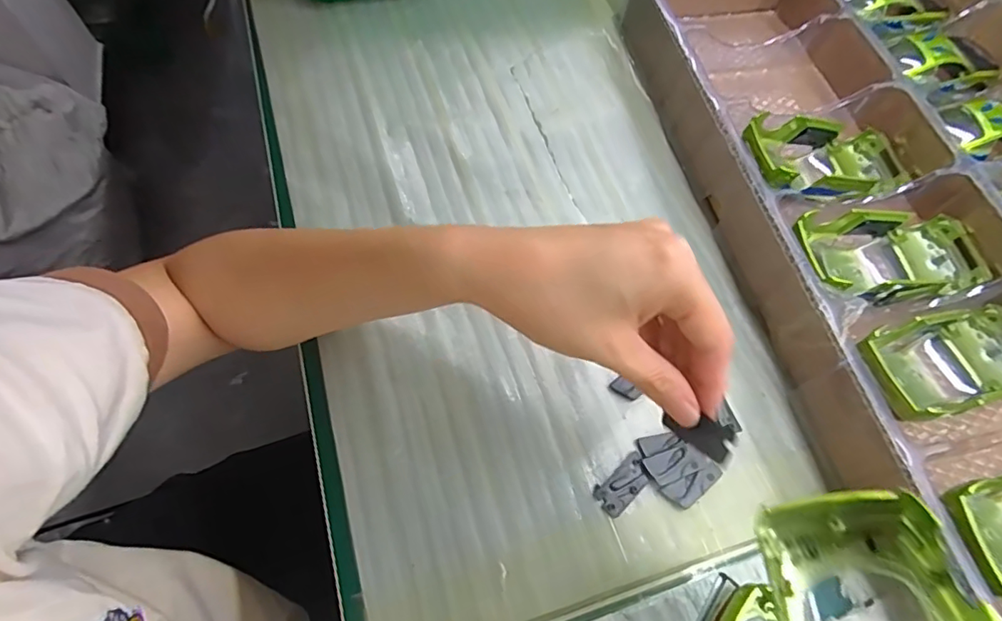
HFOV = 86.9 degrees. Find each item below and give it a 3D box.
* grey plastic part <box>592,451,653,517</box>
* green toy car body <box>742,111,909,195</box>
[{"bbox_3d":[0.067,0.095,0.286,0.034,0.004,0.019,-34,70,-17],"label":"grey plastic part"},{"bbox_3d":[0.226,-0.103,0.374,0.130,0.035,0.058,-7,63,-26],"label":"green toy car body"}]

